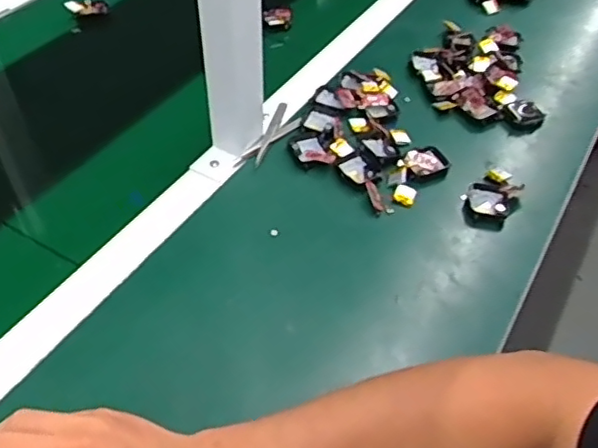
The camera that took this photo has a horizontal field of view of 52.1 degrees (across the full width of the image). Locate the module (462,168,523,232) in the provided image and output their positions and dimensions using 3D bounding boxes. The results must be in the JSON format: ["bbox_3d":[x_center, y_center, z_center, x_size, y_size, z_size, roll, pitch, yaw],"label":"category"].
[{"bbox_3d":[0.190,-0.024,0.604,0.047,0.016,0.078,31,54,23],"label":"module"}]

